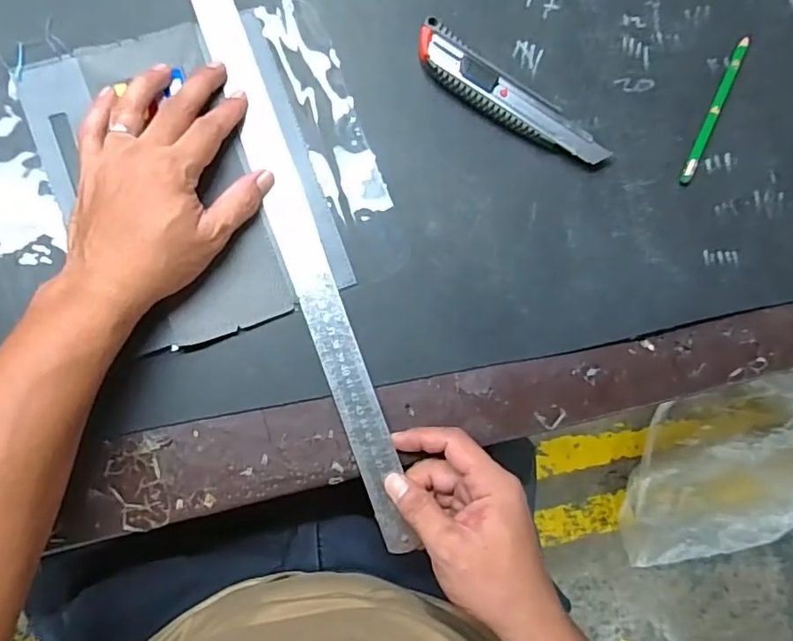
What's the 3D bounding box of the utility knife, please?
[{"bbox_3d":[0.085,-0.166,0.421,0.161,0.019,0.033,33,82,-3],"label":"utility knife"}]

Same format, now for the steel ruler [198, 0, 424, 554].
[{"bbox_3d":[-0.080,-0.088,0.403,0.032,0.004,0.518,-19,87,-8],"label":"steel ruler"}]

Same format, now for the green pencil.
[{"bbox_3d":[0.254,-0.168,0.442,0.009,0.006,0.138,28,82,-4],"label":"green pencil"}]

